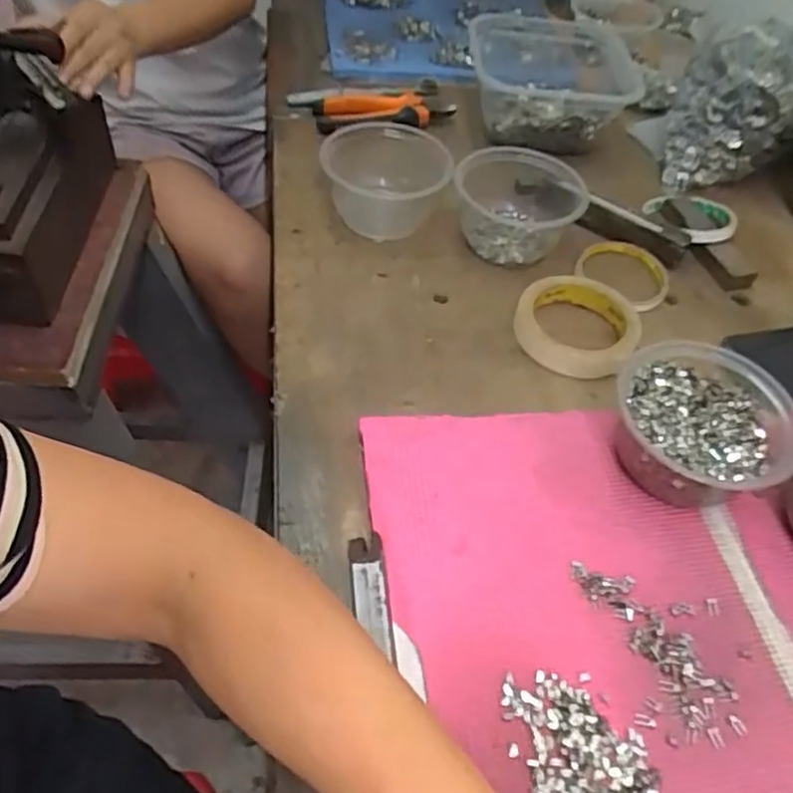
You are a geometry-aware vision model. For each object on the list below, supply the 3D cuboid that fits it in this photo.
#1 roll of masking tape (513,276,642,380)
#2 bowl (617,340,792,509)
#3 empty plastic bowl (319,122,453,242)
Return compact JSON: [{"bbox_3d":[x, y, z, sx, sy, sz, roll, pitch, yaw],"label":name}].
[{"bbox_3d":[0.149,-0.059,0.563,0.095,0.021,0.097,1,51,-2],"label":"roll of masking tape"},{"bbox_3d":[0.205,0.023,0.470,0.112,0.063,0.120,4,51,-4],"label":"bowl"},{"bbox_3d":[-0.014,-0.198,0.627,0.122,0.059,0.105,14,51,5],"label":"empty plastic bowl"}]

